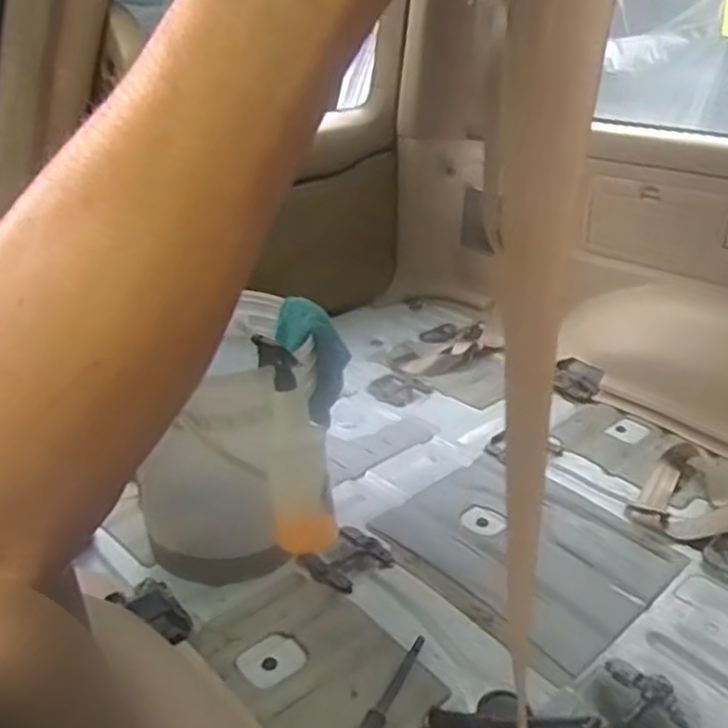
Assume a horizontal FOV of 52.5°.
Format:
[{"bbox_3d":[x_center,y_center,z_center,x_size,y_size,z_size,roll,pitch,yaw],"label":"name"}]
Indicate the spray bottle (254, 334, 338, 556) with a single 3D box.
[{"bbox_3d":[-0.099,0.113,1.017,0.070,0.299,0.068,-11,4,-25],"label":"spray bottle"}]

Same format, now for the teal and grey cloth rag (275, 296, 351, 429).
[{"bbox_3d":[-0.079,0.011,1.158,0.109,0.212,0.117,-2,24,-6],"label":"teal and grey cloth rag"}]

